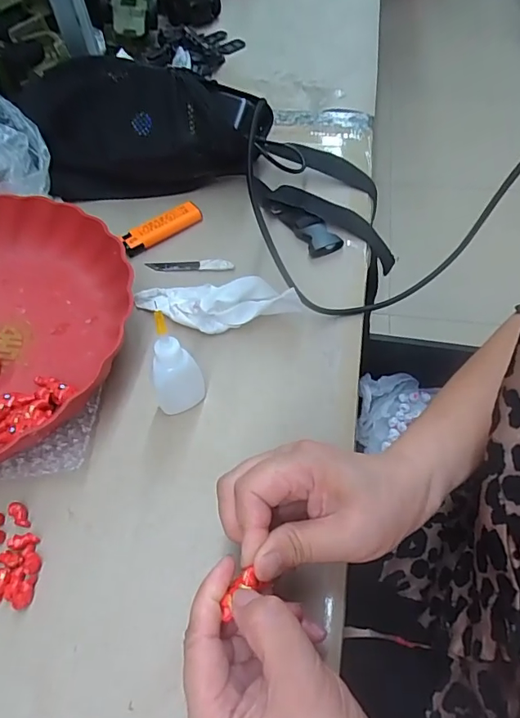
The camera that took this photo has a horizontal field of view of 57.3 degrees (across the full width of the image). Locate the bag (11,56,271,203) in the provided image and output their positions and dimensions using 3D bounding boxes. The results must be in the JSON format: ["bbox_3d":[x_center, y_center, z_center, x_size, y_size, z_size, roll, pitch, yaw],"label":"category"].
[{"bbox_3d":[-0.103,-0.224,0.462,0.220,0.098,0.075,-9,56,-5],"label":"bag"}]

